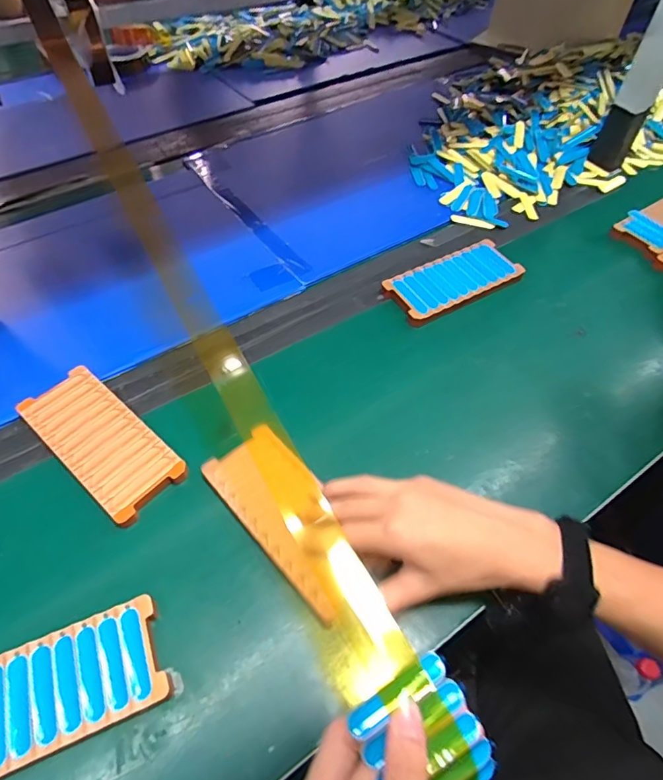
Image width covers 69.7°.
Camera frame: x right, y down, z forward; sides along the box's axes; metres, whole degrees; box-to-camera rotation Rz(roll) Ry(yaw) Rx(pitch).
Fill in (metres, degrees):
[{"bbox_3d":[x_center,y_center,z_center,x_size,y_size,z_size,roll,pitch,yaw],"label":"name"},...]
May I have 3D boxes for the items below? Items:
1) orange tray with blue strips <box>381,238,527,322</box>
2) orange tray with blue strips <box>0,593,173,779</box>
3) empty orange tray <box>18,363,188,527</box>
[{"bbox_3d":[0.158,-0.140,0.609,0.172,0.017,0.076,-25,59,-18],"label":"orange tray with blue strips"},{"bbox_3d":[-0.208,0.219,0.338,0.171,0.014,0.074,-19,57,-15],"label":"orange tray with blue strips"},{"bbox_3d":[-0.223,0.048,0.461,0.172,0.013,0.076,36,61,22],"label":"empty orange tray"}]

